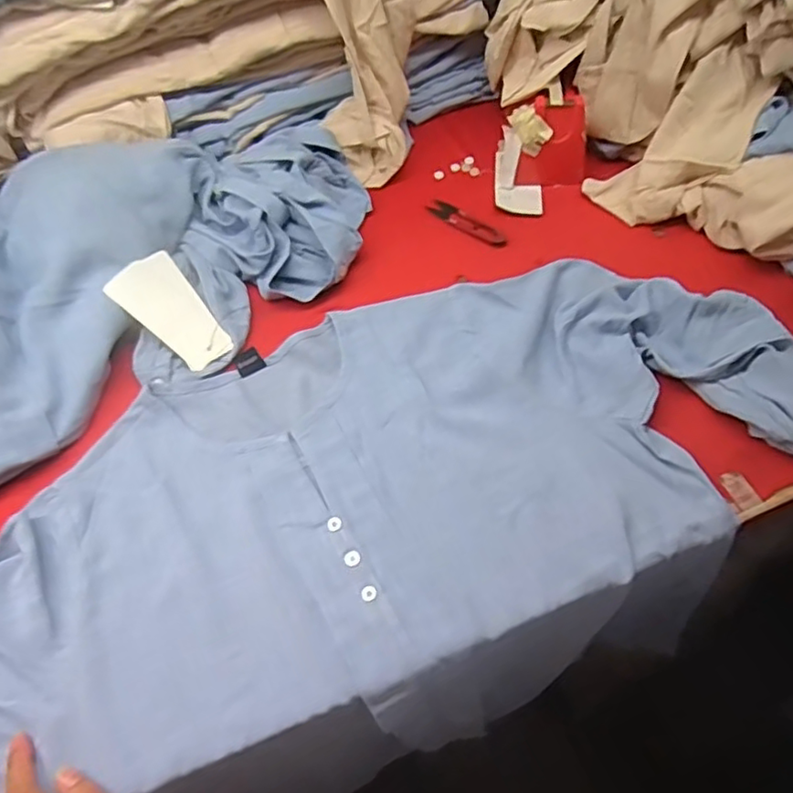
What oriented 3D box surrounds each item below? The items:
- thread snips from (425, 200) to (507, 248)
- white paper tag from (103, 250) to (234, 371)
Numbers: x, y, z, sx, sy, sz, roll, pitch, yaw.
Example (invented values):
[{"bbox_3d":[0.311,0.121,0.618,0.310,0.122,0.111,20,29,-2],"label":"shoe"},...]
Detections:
[{"bbox_3d":[0.075,-0.187,0.669,0.023,0.005,0.104,-41,62,-20],"label":"thread snips"},{"bbox_3d":[-0.214,-0.078,0.590,0.064,0.004,0.119,-36,87,-13],"label":"white paper tag"}]

